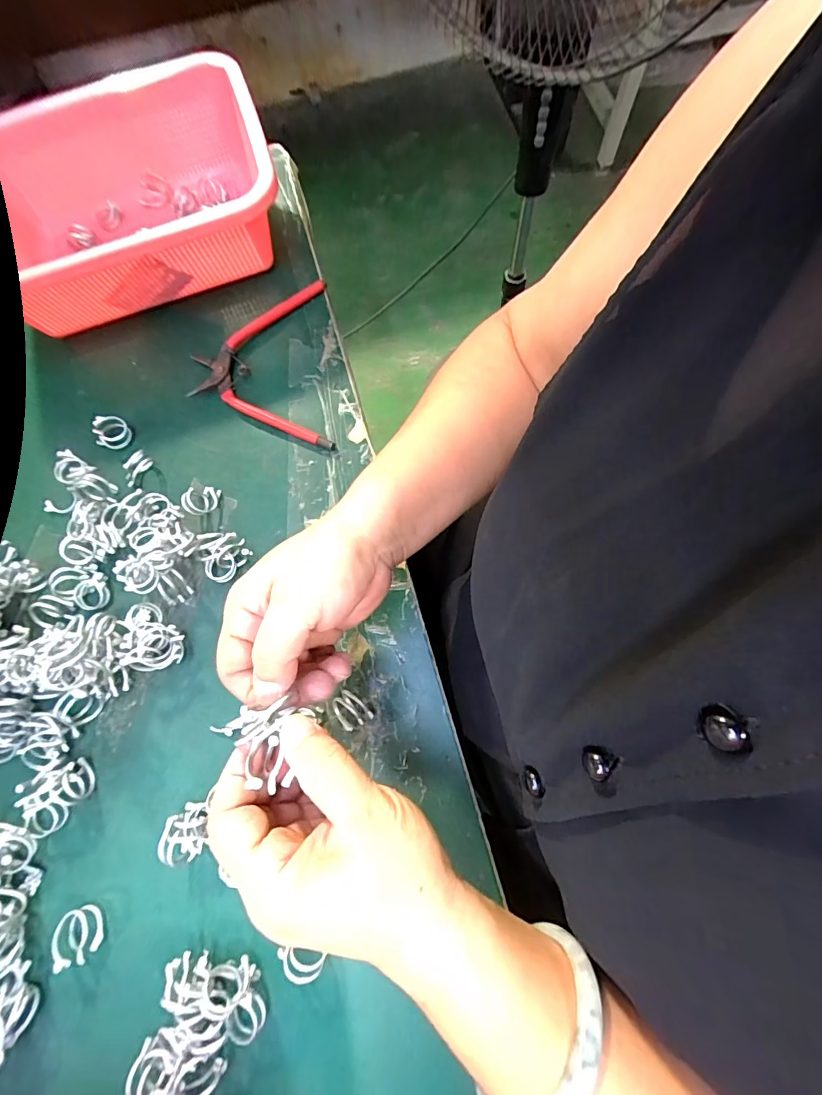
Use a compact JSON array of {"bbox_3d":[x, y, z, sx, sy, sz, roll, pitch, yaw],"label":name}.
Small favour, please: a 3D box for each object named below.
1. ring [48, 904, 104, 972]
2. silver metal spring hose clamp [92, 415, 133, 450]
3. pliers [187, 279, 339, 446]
[{"bbox_3d":[-0.201,0.234,0.263,0.026,0.016,0.027,-1,73,2],"label":"ring"},{"bbox_3d":[-0.244,-0.094,0.356,0.023,0.015,0.027,32,77,11],"label":"silver metal spring hose clamp"},{"bbox_3d":[-0.125,-0.146,0.363,0.113,0.014,0.153,-8,73,0],"label":"pliers"}]

